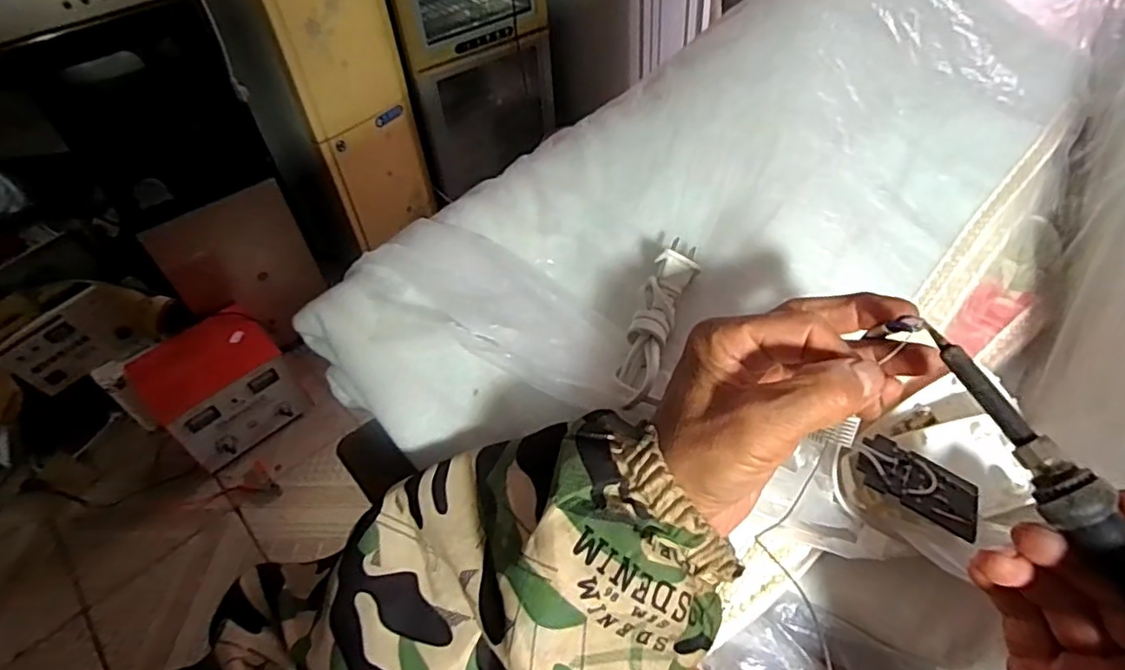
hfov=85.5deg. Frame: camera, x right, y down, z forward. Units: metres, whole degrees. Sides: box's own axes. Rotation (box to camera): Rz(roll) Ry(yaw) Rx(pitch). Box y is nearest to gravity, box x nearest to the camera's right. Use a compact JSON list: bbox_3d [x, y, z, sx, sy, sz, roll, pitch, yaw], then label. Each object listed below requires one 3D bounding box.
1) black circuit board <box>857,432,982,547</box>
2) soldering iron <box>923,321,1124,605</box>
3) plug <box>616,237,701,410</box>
[{"bbox_3d":[0.191,0.079,0.326,0.059,0.012,0.041,28,56,27],"label":"black circuit board"},{"bbox_3d":[0.191,0.085,0.199,0.017,0.021,0.210,-20,64,-13],"label":"soldering iron"},{"bbox_3d":[0.055,-0.009,0.354,0.026,0.015,0.115,14,63,17],"label":"plug"}]

